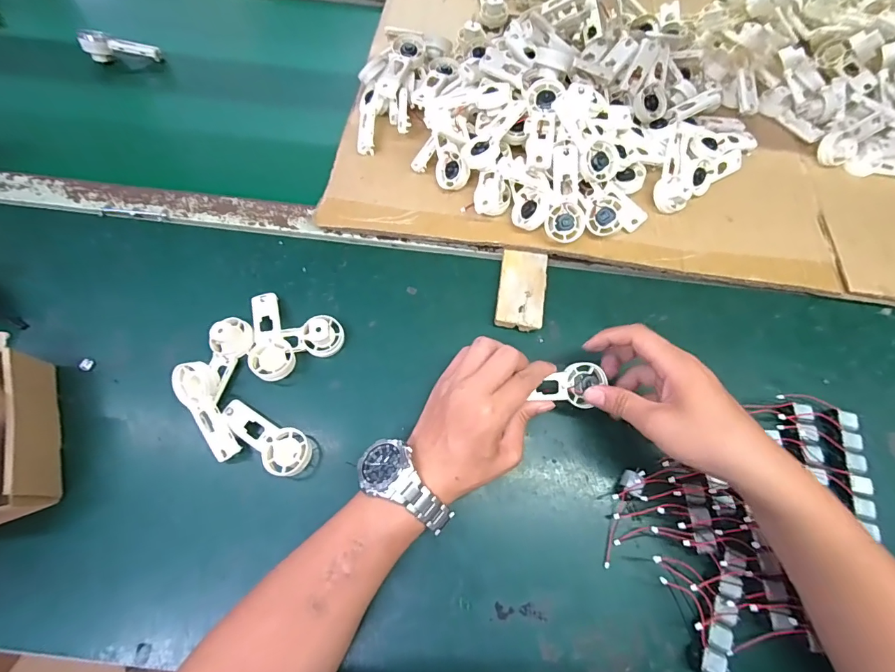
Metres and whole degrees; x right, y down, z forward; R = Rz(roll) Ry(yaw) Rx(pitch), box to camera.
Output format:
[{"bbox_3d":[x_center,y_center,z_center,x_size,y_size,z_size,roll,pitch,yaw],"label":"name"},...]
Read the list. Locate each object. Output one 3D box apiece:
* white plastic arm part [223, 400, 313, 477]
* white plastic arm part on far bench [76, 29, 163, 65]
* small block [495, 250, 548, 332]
[{"bbox_3d":[-0.163,0.092,0.385,0.093,0.027,0.038,31,69,10],"label":"white plastic arm part"},{"bbox_3d":[-0.448,-0.396,0.582,0.089,0.040,0.025,-4,67,-5],"label":"white plastic arm part on far bench"},{"bbox_3d":[0.080,-0.049,0.452,0.048,0.016,0.090,10,67,1],"label":"small block"}]

